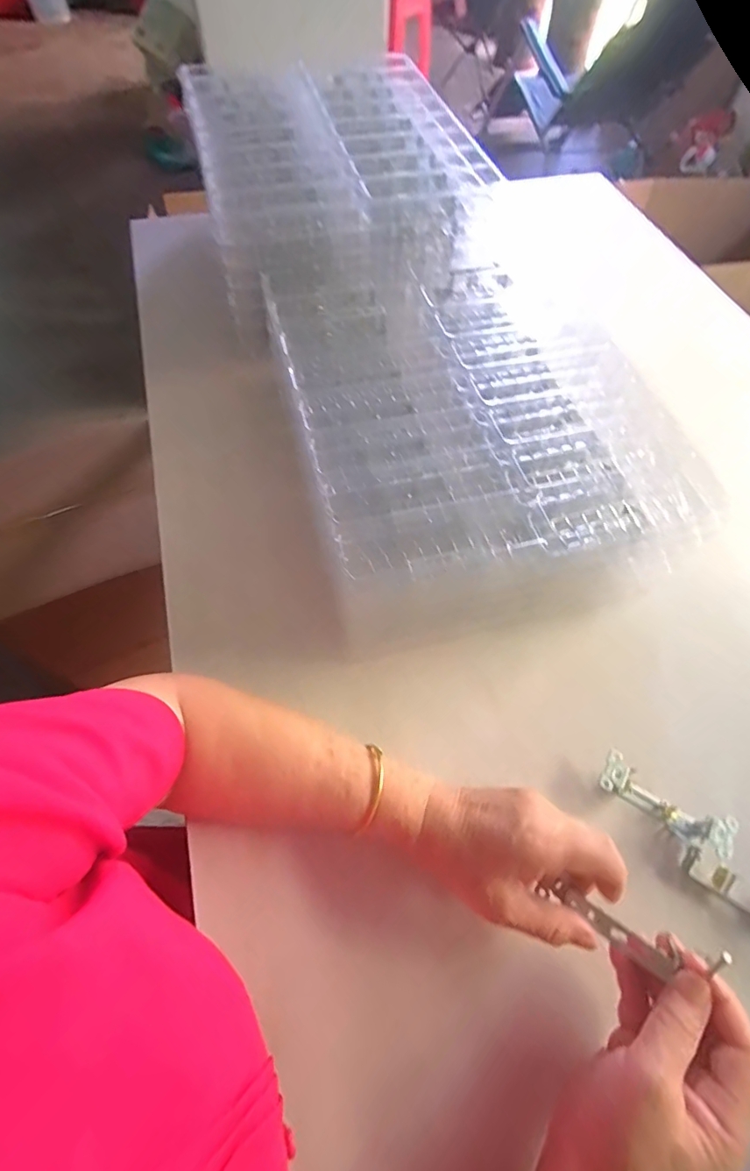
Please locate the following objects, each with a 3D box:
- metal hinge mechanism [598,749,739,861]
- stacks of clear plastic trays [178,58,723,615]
[{"bbox_3d":[0.236,0.182,0.405,0.103,0.031,0.033,31,65,14],"label":"metal hinge mechanism"},{"bbox_3d":[0.032,-0.374,0.570,0.389,0.072,0.847,-17,68,-12],"label":"stacks of clear plastic trays"}]

